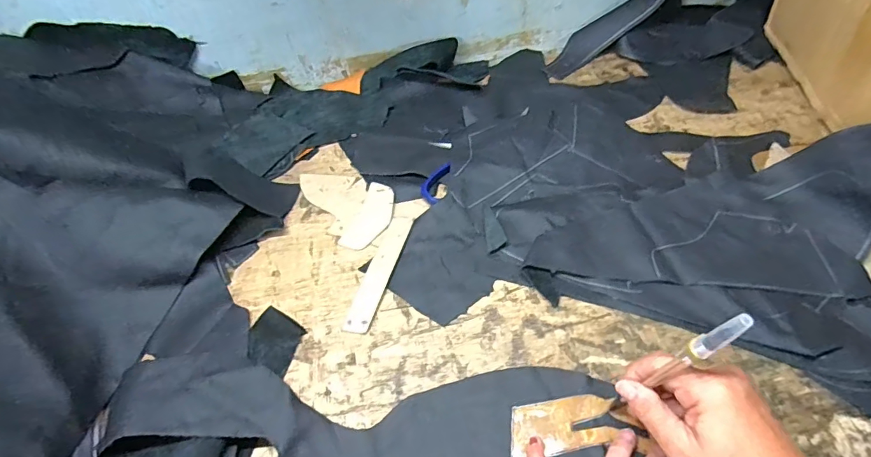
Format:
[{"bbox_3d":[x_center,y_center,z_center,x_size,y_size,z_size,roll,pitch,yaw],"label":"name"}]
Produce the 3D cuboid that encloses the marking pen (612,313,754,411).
[{"bbox_3d":[0.148,0.094,0.298,0.009,0.154,0.012,0,53,-11],"label":"marking pen"}]

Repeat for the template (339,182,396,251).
[{"bbox_3d":[-0.068,-0.013,0.495,0.040,0.009,0.081,18,58,18],"label":"template"}]

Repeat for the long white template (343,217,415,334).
[{"bbox_3d":[-0.055,0.042,0.457,0.028,0.004,0.132,11,58,17],"label":"long white template"}]

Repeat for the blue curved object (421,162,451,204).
[{"bbox_3d":[0.000,-0.052,0.510,0.022,0.010,0.054,13,56,14],"label":"blue curved object"}]

